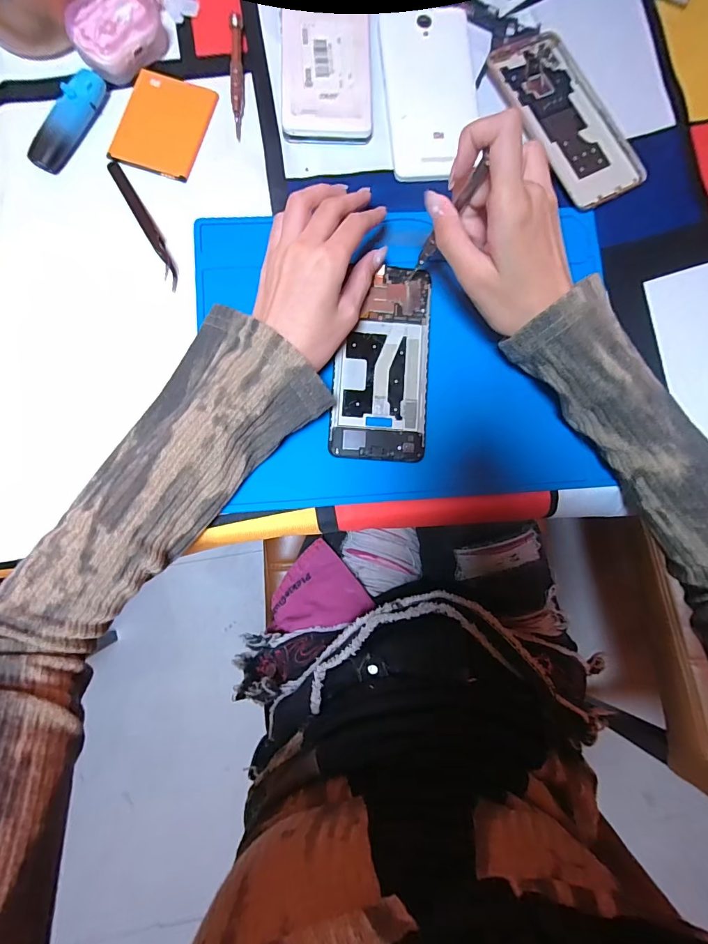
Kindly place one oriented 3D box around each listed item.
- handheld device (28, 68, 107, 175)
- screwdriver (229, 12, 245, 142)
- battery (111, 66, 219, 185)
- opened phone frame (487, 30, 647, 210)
[{"bbox_3d":[-0.224,-0.275,0.321,0.018,0.017,0.085,29,83,0],"label":"handheld device"},{"bbox_3d":[-0.096,-0.327,0.339,0.010,0.009,0.103,-2,84,-3],"label":"screwdriver"},{"bbox_3d":[-0.153,-0.280,0.331,0.065,0.004,0.084,17,83,-1],"label":"battery"},{"bbox_3d":[0.181,-0.301,0.350,0.076,0.007,0.157,-27,86,-5],"label":"opened phone frame"}]

